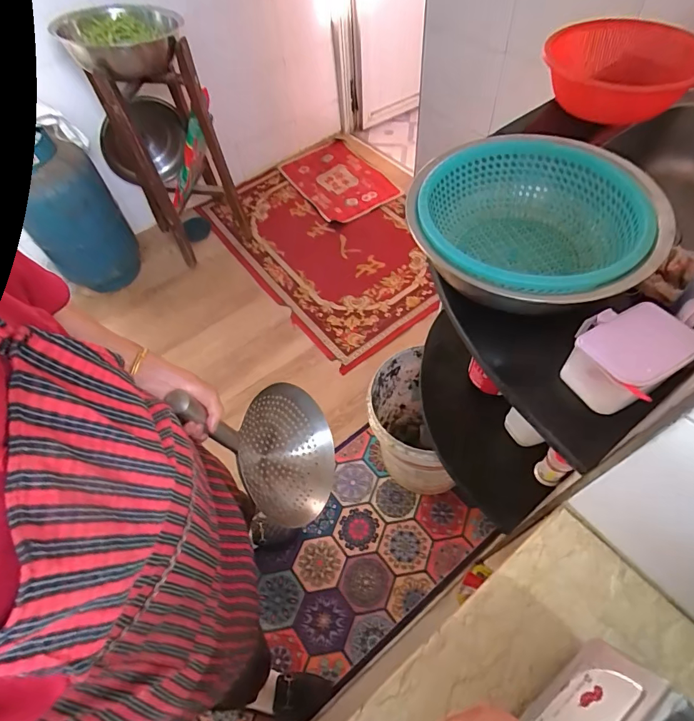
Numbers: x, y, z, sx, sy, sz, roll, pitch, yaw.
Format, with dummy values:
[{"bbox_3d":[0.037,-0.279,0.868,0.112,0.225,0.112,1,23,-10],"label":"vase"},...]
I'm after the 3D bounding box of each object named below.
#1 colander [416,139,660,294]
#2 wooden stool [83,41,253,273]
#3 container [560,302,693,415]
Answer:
[{"bbox_3d":[0.259,-0.186,0.630,0.287,0.114,0.289,18,60,16],"label":"colander"},{"bbox_3d":[-0.670,-0.797,1.637,0.302,0.789,0.366,-37,61,-18],"label":"wooden stool"},{"bbox_3d":[0.328,-0.006,0.507,0.109,0.091,0.098,-34,60,-16],"label":"container"}]

